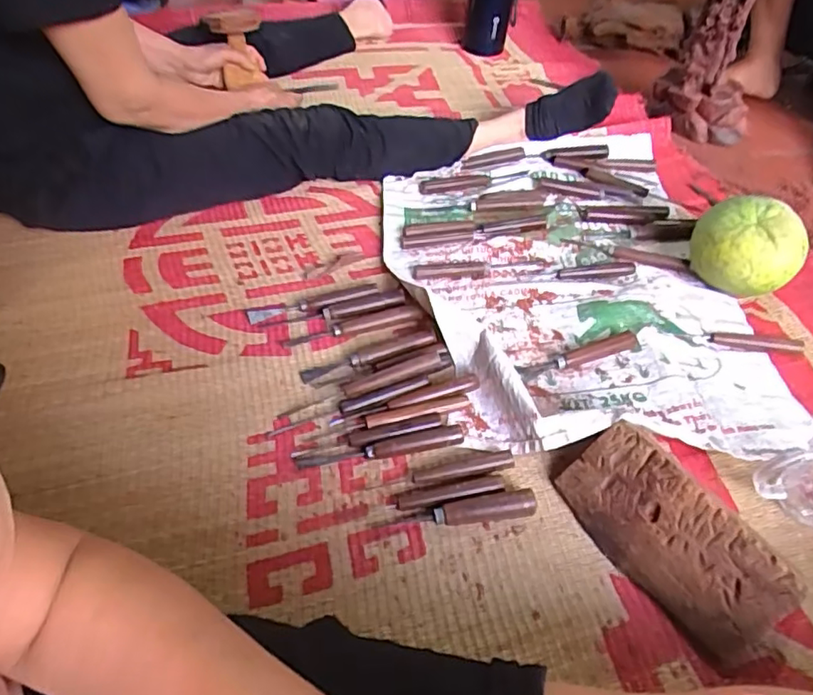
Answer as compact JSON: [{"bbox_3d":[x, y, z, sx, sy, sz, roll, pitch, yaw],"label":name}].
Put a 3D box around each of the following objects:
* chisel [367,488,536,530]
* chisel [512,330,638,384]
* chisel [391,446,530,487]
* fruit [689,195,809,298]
[{"bbox_3d":[0.051,0.164,0.559,0.156,0.022,0.023,-7,50,-9],"label":"chisel"},{"bbox_3d":[0.212,0.010,0.695,0.163,0.015,0.024,-14,51,-14],"label":"chisel"},{"bbox_3d":[0.061,0.126,0.594,0.107,0.014,0.019,-9,50,-10],"label":"chisel"},{"bbox_3d":[0.459,-0.132,0.773,0.113,0.123,0.112,0,49,-3],"label":"fruit"}]

